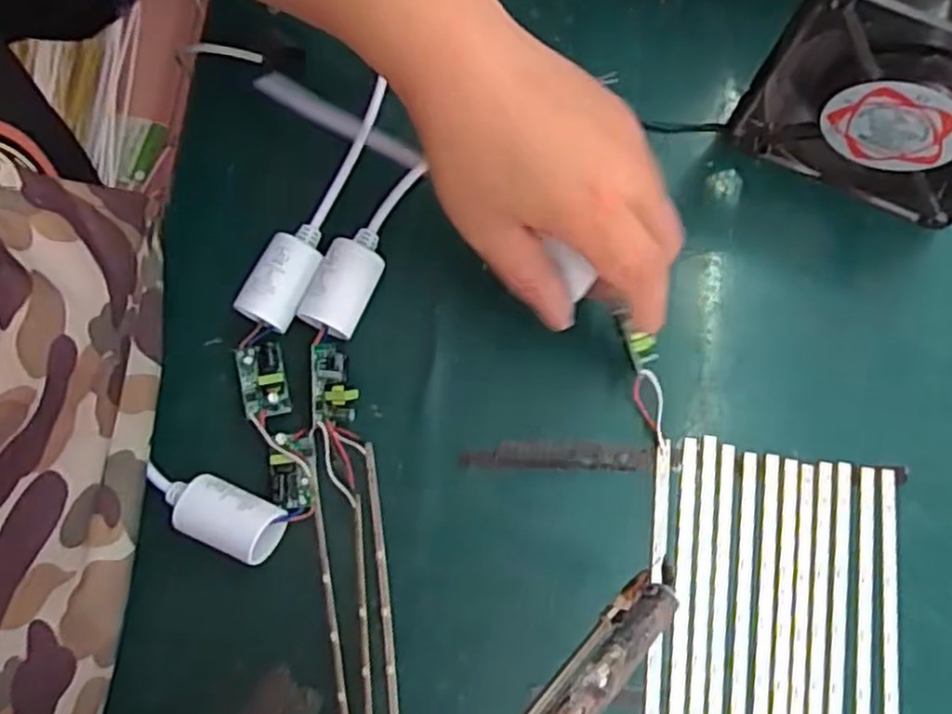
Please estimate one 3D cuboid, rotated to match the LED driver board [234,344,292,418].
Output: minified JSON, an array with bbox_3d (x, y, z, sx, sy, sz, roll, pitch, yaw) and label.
[{"bbox_3d":[-0.103,0.010,0.348,0.023,0.012,0.036,-15,78,-3],"label":"LED driver board"}]

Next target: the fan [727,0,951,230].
[{"bbox_3d":[0.193,-0.119,0.327,0.120,0.120,0.038,25,78,5],"label":"fan"}]

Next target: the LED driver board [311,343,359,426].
[{"bbox_3d":[-0.067,0.012,0.344,0.019,0.014,0.035,-7,77,-2],"label":"LED driver board"}]

